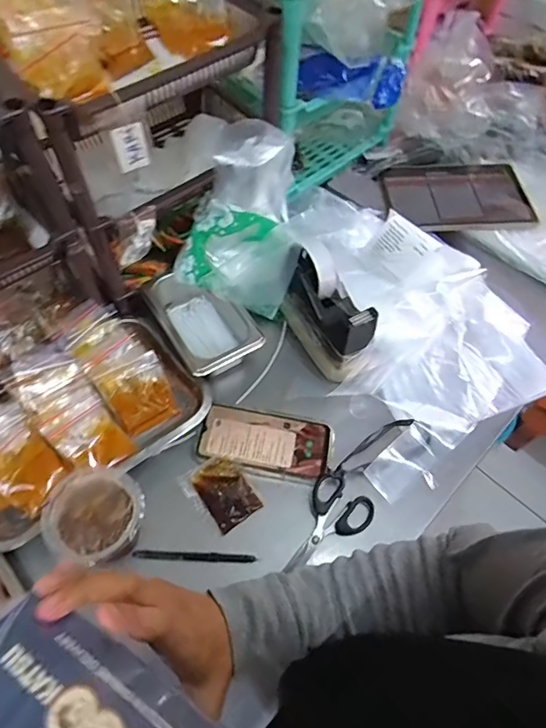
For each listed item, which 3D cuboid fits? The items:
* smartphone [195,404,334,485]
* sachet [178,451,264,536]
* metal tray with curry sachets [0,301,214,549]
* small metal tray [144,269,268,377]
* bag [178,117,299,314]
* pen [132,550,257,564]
[{"bbox_3d":[-0.009,0.097,0.592,0.160,0.010,0.079,11,58,3],"label":"smartphone"},{"bbox_3d":[-0.060,0.149,0.561,0.069,0.017,0.082,-31,65,-21],"label":"sachet"},{"bbox_3d":[-0.243,0.058,0.579,0.280,0.054,0.198,-34,66,-22],"label":"metal tray with curry sachets"},{"bbox_3d":[-0.100,-0.056,0.656,0.100,0.064,0.166,-30,65,-20],"label":"small metal tray"},{"bbox_3d":[-0.050,-0.175,0.629,0.147,0.202,0.151,-5,59,-7],"label":"bag"},{"bbox_3d":[-0.086,0.212,0.526,0.132,0.007,0.010,4,58,-1],"label":"pen"}]

